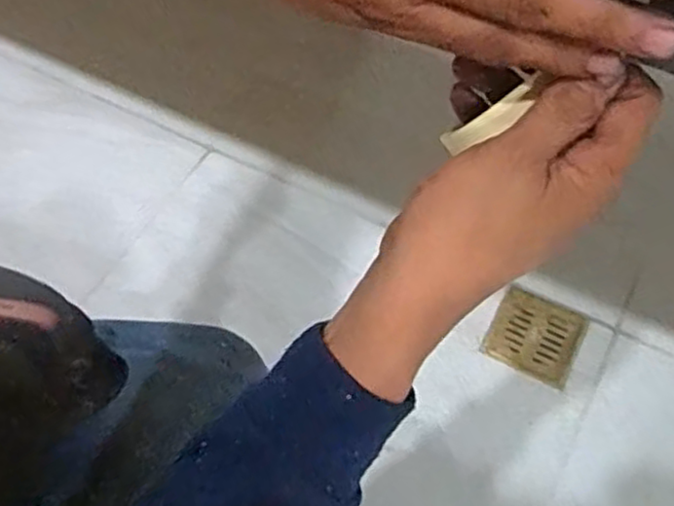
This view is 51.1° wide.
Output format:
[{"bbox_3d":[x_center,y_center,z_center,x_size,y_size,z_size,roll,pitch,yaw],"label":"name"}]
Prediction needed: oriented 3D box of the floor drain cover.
[{"bbox_3d":[0.238,0.101,0.849,0.101,0.007,0.100,25,64,16],"label":"floor drain cover"}]

